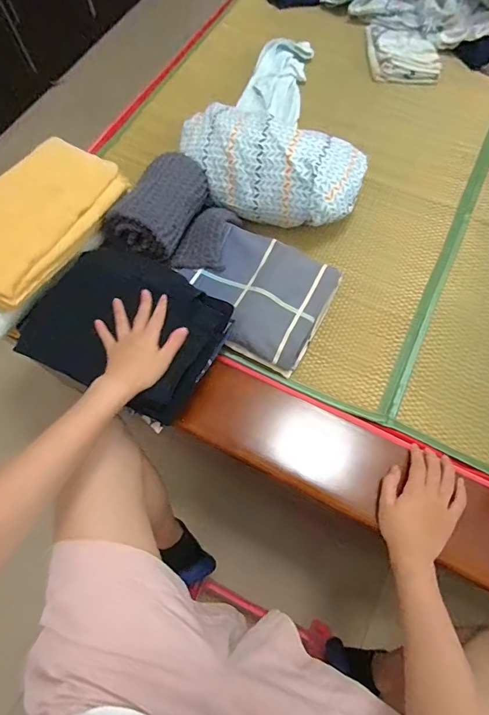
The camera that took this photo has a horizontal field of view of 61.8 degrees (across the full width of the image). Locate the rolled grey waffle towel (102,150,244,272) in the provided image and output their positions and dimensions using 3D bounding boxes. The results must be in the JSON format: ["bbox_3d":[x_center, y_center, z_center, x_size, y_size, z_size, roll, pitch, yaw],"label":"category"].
[{"bbox_3d":[-0.111,-0.250,0.692,0.181,0.092,0.167,13,68,9],"label":"rolled grey waffle towel"}]

